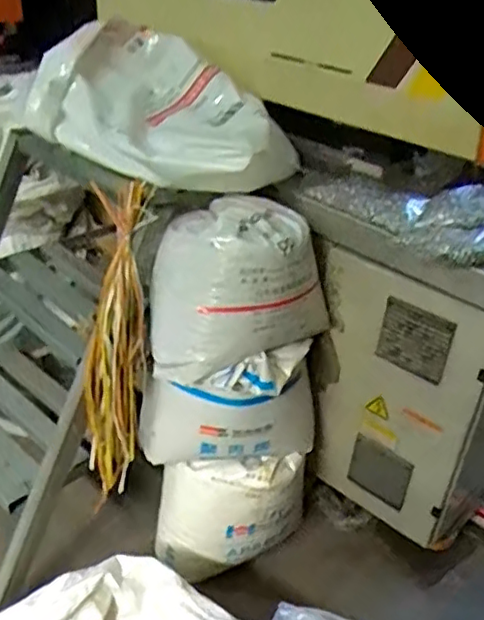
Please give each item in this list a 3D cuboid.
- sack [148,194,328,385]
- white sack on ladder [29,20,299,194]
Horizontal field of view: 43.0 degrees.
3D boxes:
[{"bbox_3d":[-0.018,-0.044,1.252,0.332,0.285,0.236,-19,39,-33],"label":"sack"},{"bbox_3d":[-0.144,-0.419,1.325,0.504,0.255,0.435,28,39,32],"label":"white sack on ladder"}]

